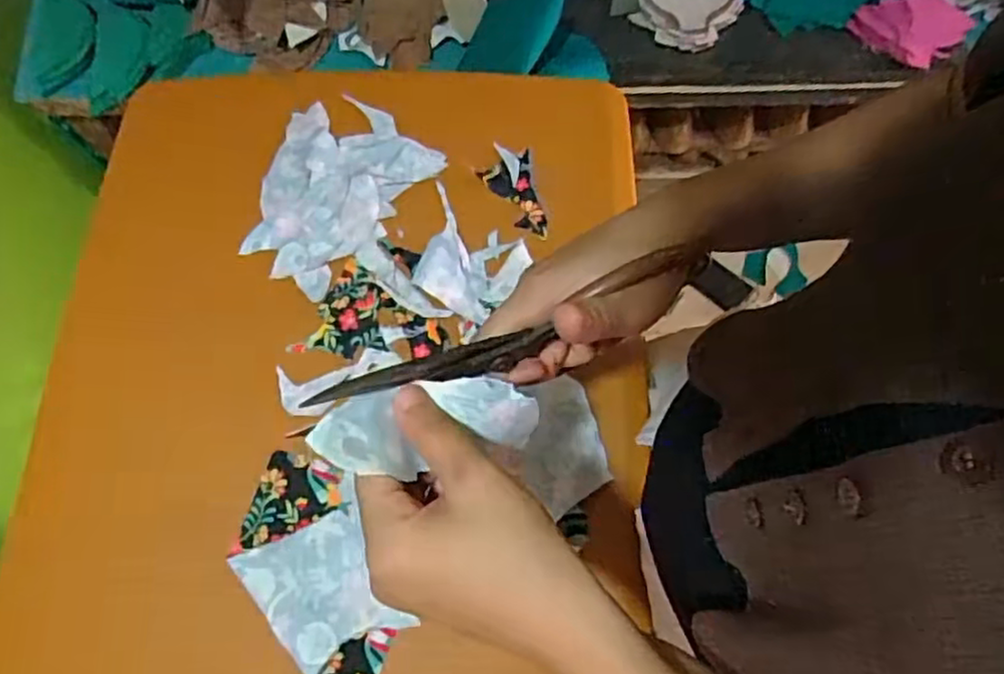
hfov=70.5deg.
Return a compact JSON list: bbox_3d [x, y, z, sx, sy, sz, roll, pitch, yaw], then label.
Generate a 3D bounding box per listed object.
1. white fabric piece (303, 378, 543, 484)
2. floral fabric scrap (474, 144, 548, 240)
[{"bbox_3d":[-0.028,0.035,0.291,0.099,0.013,0.034,-6,69,-31],"label":"white fabric piece"},{"bbox_3d":[0.007,-0.126,0.618,0.047,0.007,0.093,-12,72,-2],"label":"floral fabric scrap"}]

